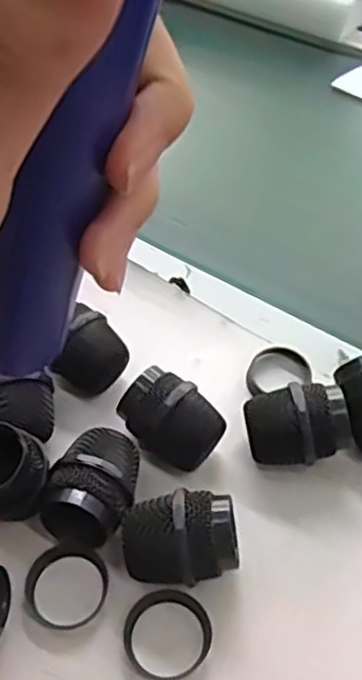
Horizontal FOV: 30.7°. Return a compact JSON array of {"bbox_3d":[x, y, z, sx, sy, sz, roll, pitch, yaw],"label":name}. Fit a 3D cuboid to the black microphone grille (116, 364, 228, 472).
[{"bbox_3d":[-0.006,0.048,0.394,0.055,0.042,0.042,31,56,22],"label":"black microphone grille"}]

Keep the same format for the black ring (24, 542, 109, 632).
[{"bbox_3d":[-0.062,0.132,0.355,0.044,0.007,0.044,1,50,-1],"label":"black ring"}]

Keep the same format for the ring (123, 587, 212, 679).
[{"bbox_3d":[-0.007,0.151,0.337,0.045,0.008,0.042,1,50,-1],"label":"ring"}]

